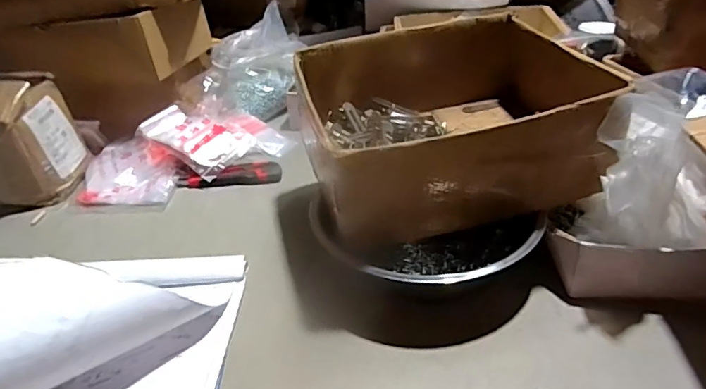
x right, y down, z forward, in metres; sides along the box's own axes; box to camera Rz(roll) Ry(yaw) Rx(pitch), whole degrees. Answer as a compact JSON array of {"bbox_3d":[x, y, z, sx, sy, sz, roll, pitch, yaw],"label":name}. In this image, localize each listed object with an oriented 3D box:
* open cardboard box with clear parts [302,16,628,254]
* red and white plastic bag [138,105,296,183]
[{"bbox_3d":[0.102,-0.086,0.592,0.299,0.134,0.265,-9,33,-7],"label":"open cardboard box with clear parts"},{"bbox_3d":[-0.217,-0.099,0.824,0.160,0.068,0.177,25,43,37],"label":"red and white plastic bag"}]

